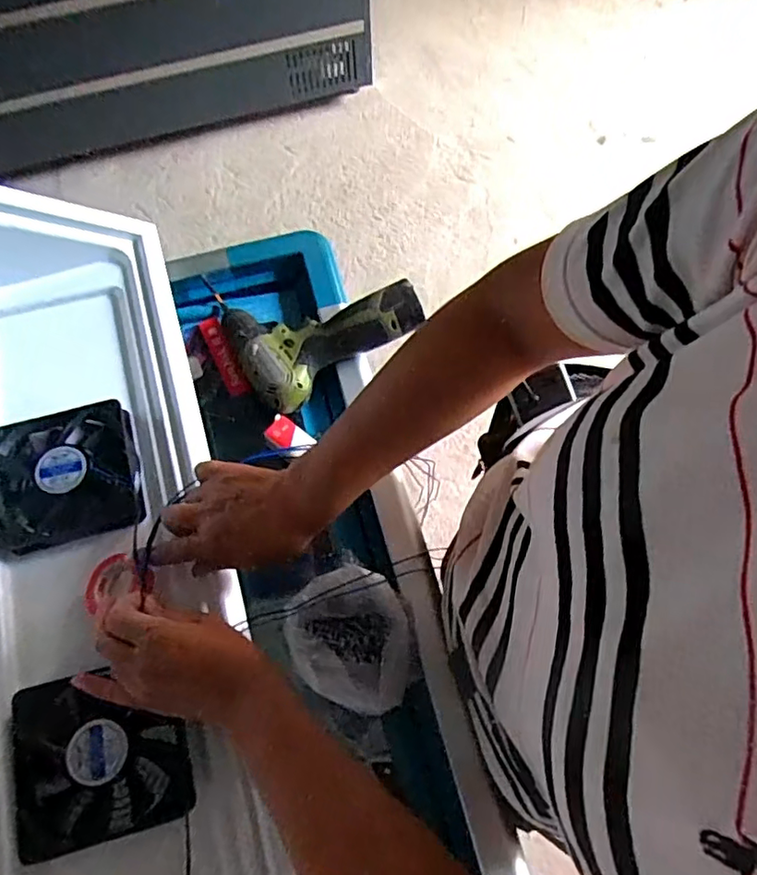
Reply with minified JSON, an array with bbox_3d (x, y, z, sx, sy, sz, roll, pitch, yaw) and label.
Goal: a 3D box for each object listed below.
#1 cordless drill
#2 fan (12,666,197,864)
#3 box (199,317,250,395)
[{"bbox_3d":[-0.073,-0.141,0.636,0.205,0.057,0.186,-26,70,-9],"label":"cordless drill"},{"bbox_3d":[-0.218,0.246,0.458,0.125,0.033,0.118,-13,69,-4],"label":"fan"},{"bbox_3d":[-0.172,-0.092,0.655,0.023,0.013,0.102,-25,70,-8],"label":"box"}]

